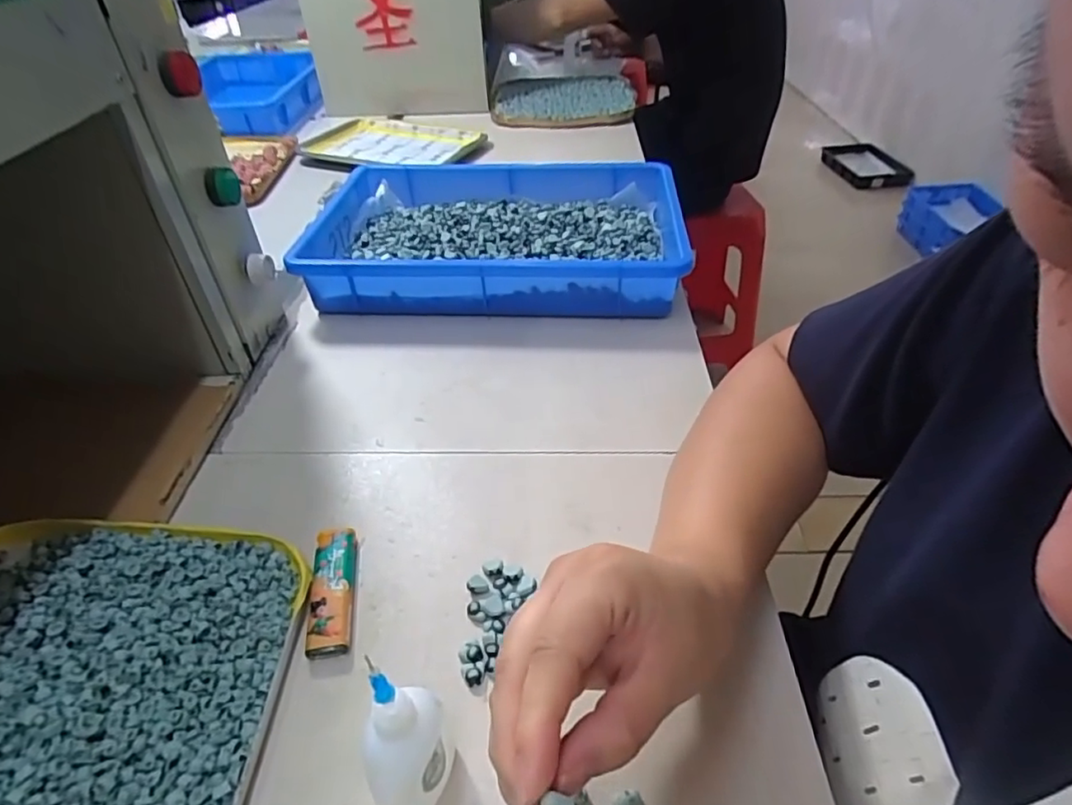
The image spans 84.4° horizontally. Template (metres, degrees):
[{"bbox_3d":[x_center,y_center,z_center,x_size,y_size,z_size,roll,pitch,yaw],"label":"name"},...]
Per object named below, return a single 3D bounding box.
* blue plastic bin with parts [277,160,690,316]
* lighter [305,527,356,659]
[{"bbox_3d":[-0.040,-0.172,0.614,0.353,0.069,0.236,2,41,3],"label":"blue plastic bin with parts"},{"bbox_3d":[-0.117,0.107,0.343,0.023,0.010,0.079,-8,42,-8],"label":"lighter"}]

